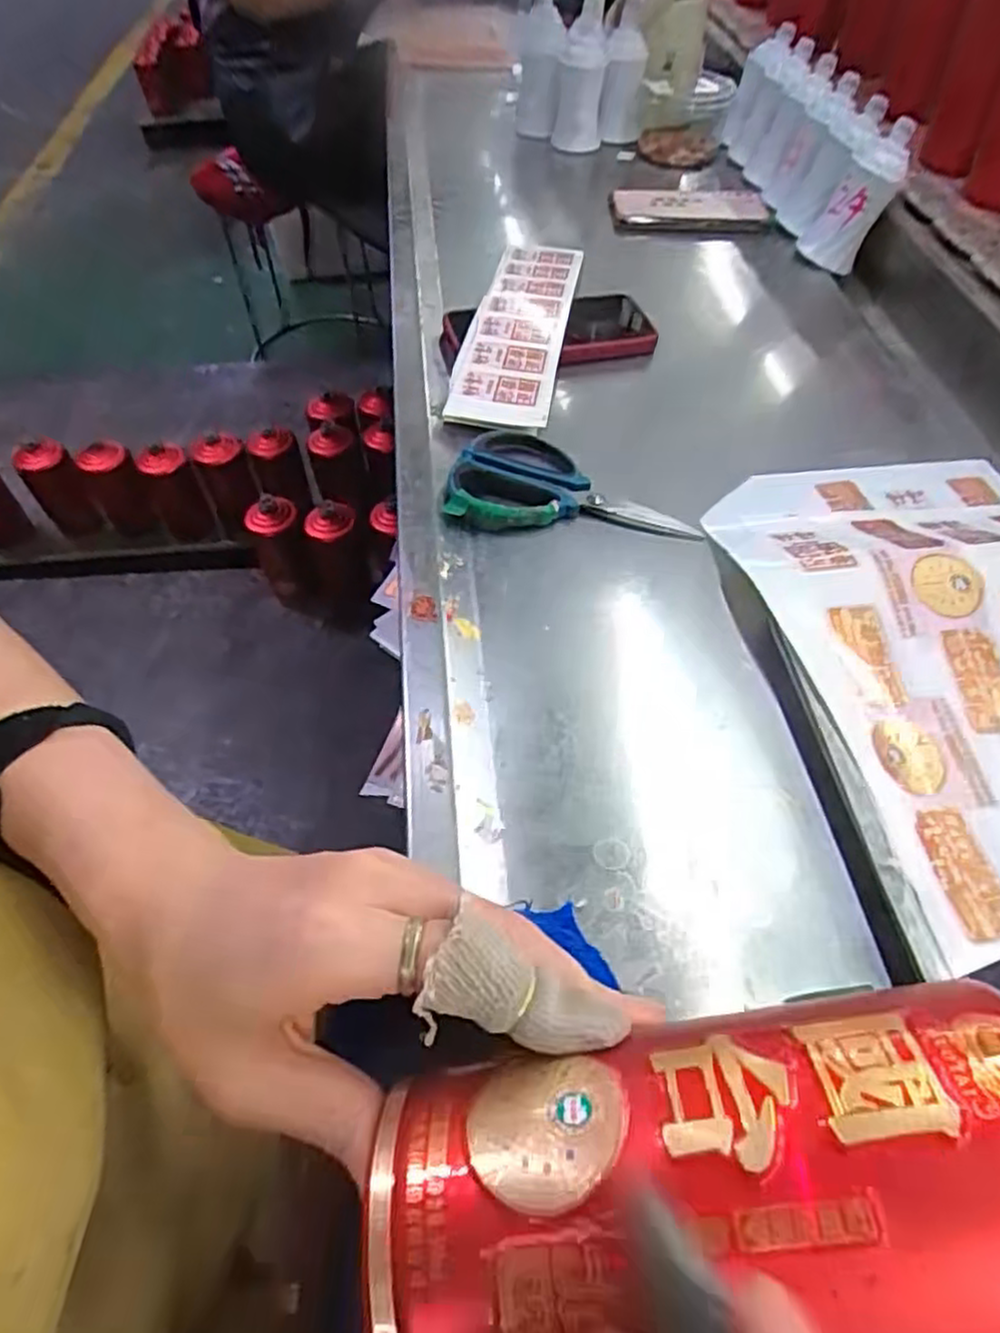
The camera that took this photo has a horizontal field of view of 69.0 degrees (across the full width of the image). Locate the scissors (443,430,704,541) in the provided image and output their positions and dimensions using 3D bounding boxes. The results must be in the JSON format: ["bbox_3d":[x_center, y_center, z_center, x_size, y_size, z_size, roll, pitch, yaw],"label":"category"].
[{"bbox_3d":[0.050,-0.121,0.477,0.159,0.010,0.090,10,54,9],"label":"scissors"}]

